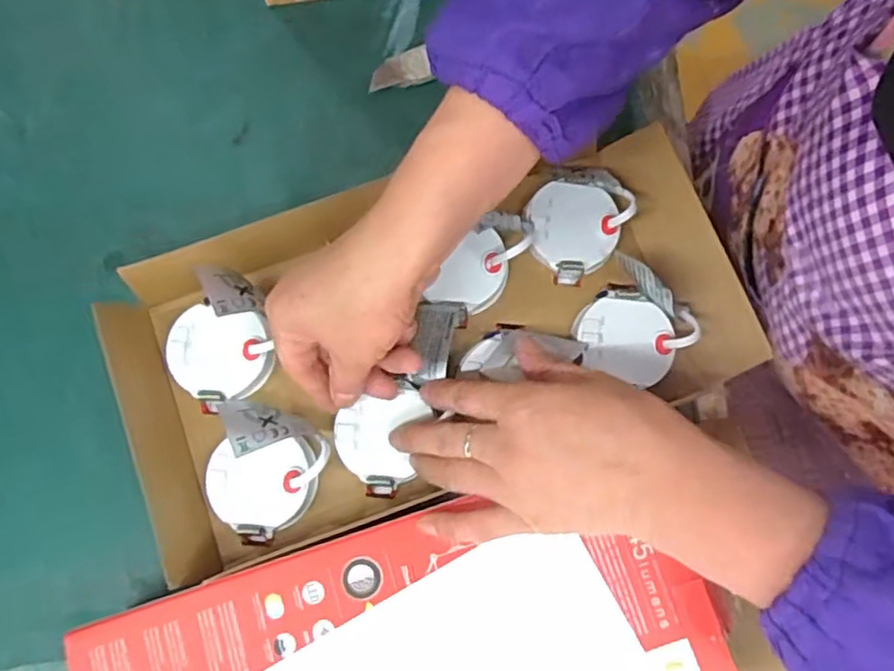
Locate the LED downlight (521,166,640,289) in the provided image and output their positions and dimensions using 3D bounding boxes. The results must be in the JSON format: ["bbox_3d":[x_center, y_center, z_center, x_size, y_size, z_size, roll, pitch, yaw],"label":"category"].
[{"bbox_3d":[0.081,-0.072,0.407,0.057,0.024,0.066,37,81,7],"label":"LED downlight"}]

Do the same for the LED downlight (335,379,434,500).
[{"bbox_3d":[-0.035,0.065,0.387,0.055,0.018,0.054,-24,80,-4],"label":"LED downlight"}]

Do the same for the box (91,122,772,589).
[{"bbox_3d":[-0.010,-0.006,0.391,0.371,0.047,0.191,-19,79,-6],"label":"box"}]

